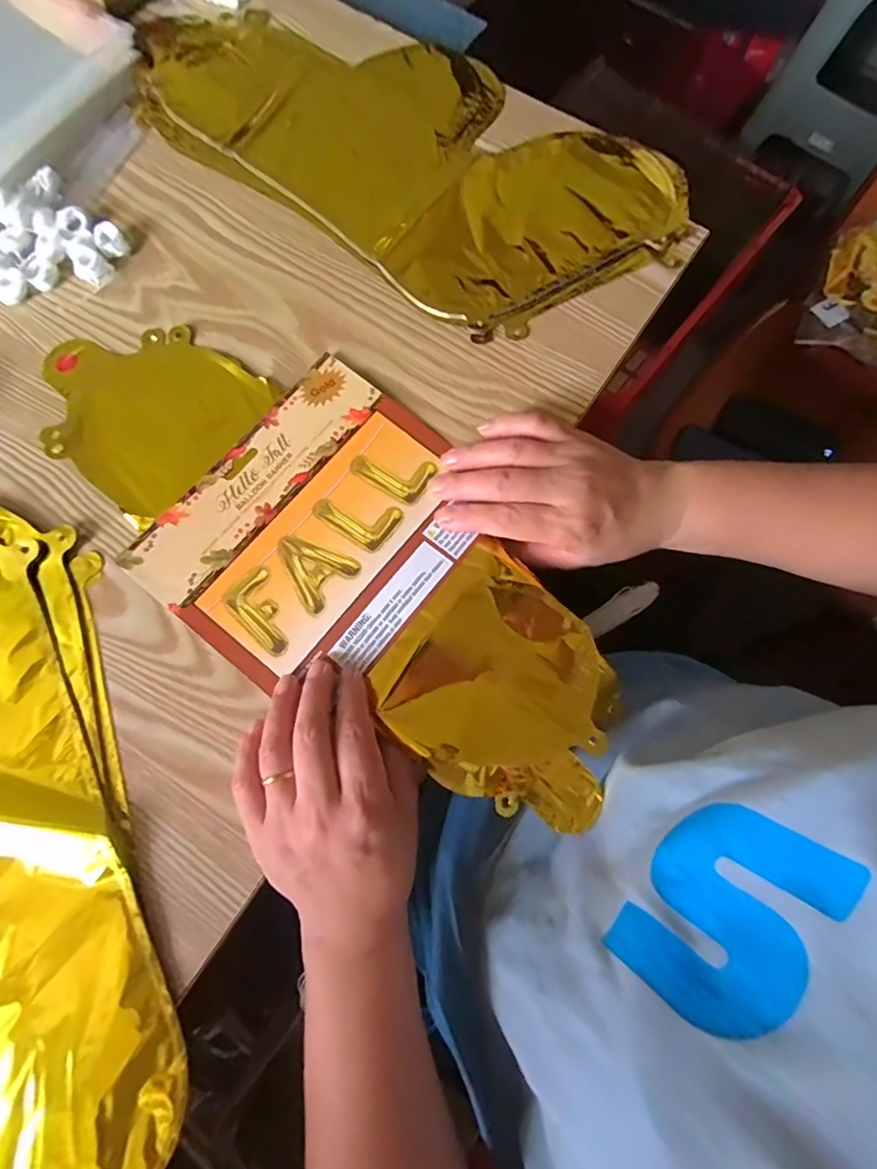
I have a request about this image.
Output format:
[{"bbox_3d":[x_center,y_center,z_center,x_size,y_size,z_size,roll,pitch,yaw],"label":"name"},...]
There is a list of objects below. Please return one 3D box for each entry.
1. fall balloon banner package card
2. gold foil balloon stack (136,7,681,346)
[{"bbox_3d":[-0.074,-0.037,0.332,0.162,0.004,0.189,38,78,9],"label":"fall balloon banner package card"},{"bbox_3d":[-0.030,-0.346,0.408,0.426,0.012,0.209,37,78,9],"label":"gold foil balloon stack"}]

